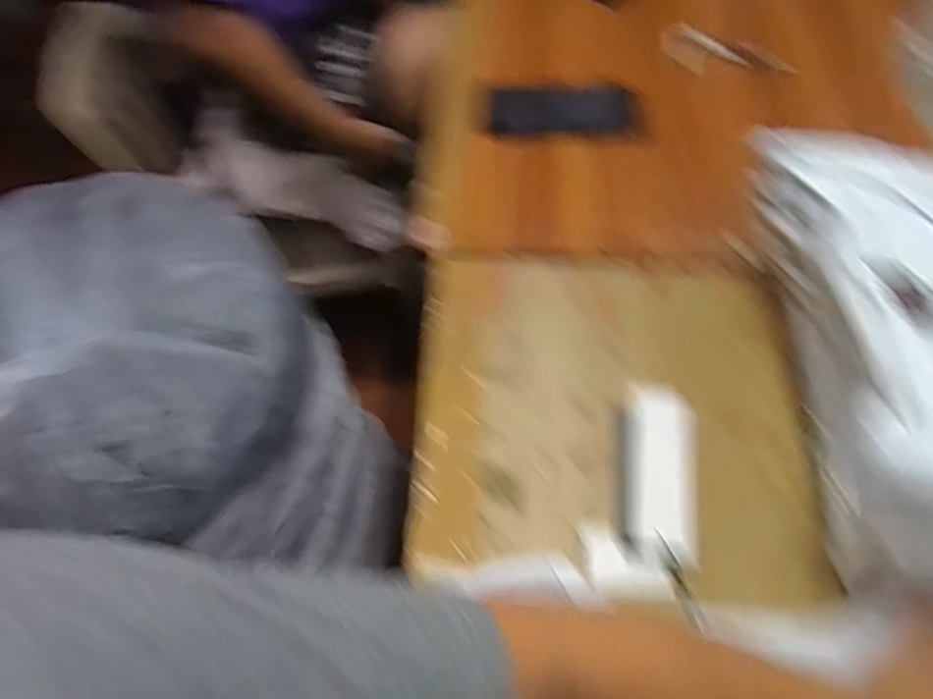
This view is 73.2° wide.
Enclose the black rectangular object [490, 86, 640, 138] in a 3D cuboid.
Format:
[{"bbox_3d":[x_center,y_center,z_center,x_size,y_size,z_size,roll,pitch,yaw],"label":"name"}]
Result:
[{"bbox_3d":[0.109,-0.265,0.685,0.165,0.012,0.072,-8,59,-3],"label":"black rectangular object"}]

